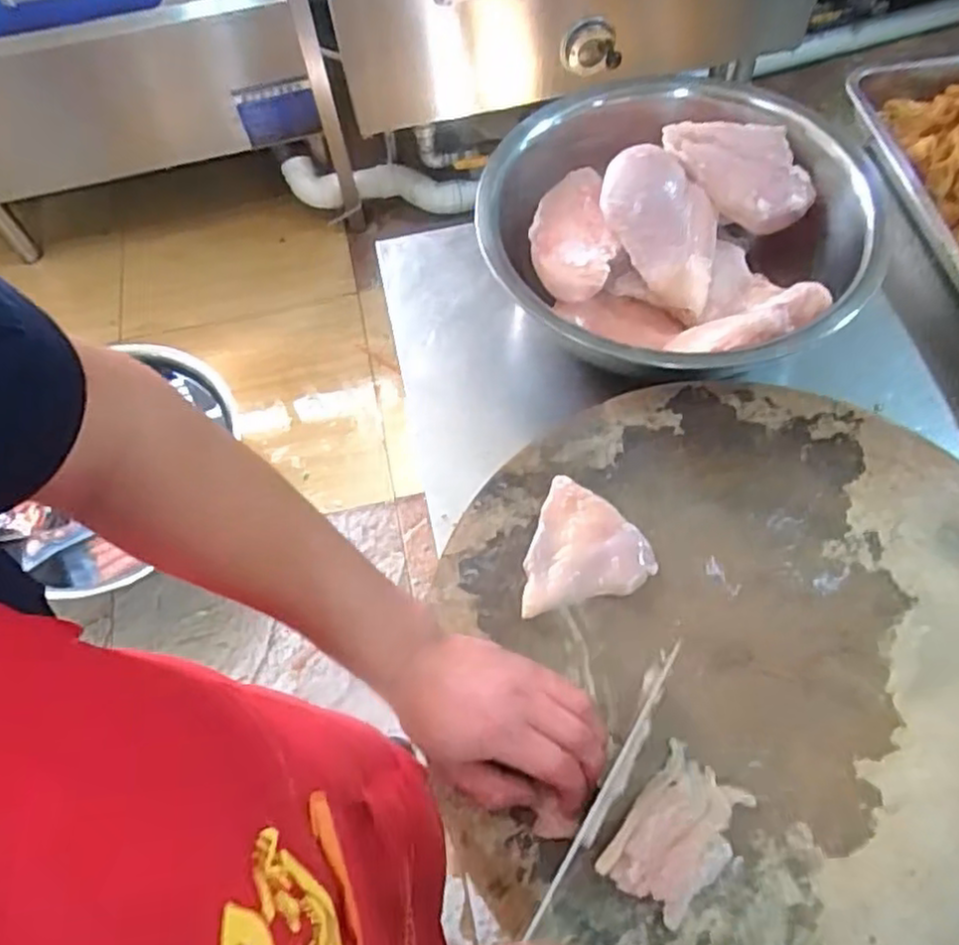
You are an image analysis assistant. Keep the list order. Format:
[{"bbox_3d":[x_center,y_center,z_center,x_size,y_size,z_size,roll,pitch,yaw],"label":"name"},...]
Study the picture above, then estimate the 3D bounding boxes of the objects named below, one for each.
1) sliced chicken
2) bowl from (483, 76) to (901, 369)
[{"bbox_3d":[0.124,0.225,0.443,0.061,0.010,0.091,34,69,19],"label":"sliced chicken"},{"bbox_3d":[0.178,-0.221,0.676,0.314,0.133,0.329,-1,62,3],"label":"bowl"}]

